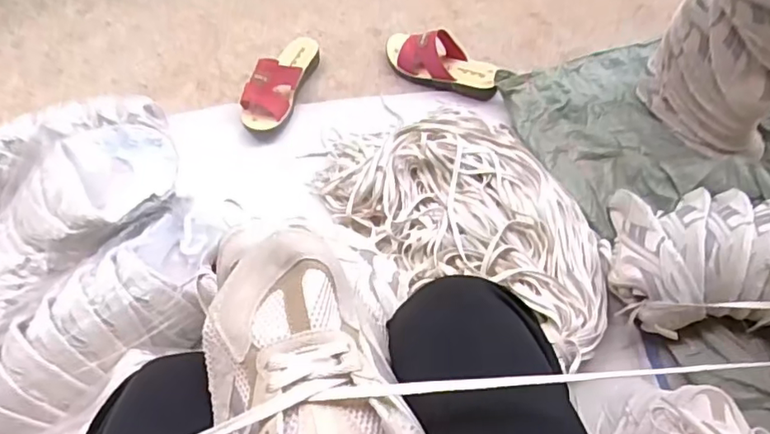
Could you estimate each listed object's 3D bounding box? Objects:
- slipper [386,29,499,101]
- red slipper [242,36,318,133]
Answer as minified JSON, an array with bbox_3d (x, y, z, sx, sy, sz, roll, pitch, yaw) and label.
[{"bbox_3d":[0.102,-0.286,1.064,0.229,0.084,0.082,24,68,13],"label":"slipper"},{"bbox_3d":[-0.194,-0.252,1.046,0.086,0.071,0.220,15,66,10],"label":"red slipper"}]

